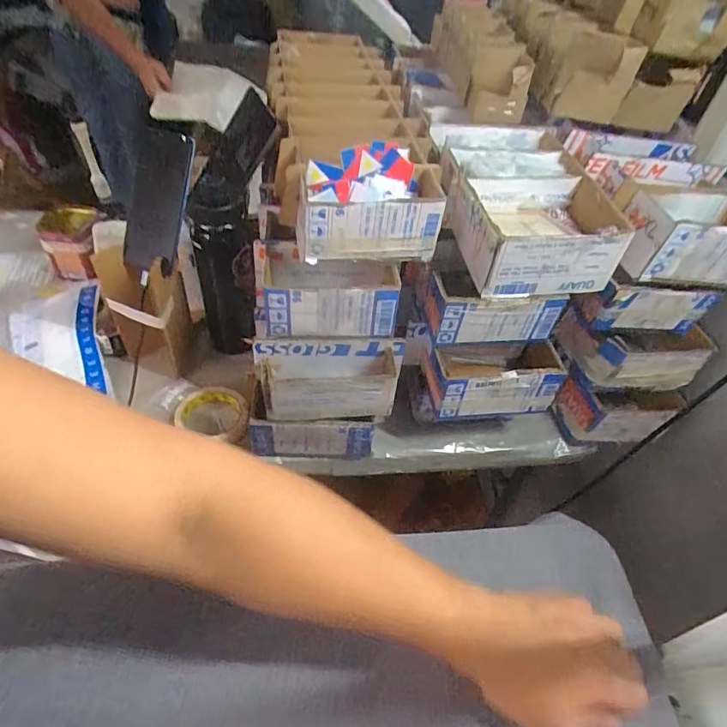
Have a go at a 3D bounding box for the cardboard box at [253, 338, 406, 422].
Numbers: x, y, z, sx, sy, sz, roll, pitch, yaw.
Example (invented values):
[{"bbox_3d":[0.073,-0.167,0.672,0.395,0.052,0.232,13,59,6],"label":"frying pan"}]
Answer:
[{"bbox_3d":[-0.039,0.017,0.587,0.176,0.078,0.068,0,47,-7],"label":"cardboard box"}]

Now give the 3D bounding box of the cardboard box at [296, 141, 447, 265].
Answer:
[{"bbox_3d":[0.008,-0.176,0.542,0.167,0.090,0.089,-5,48,-11],"label":"cardboard box"}]

